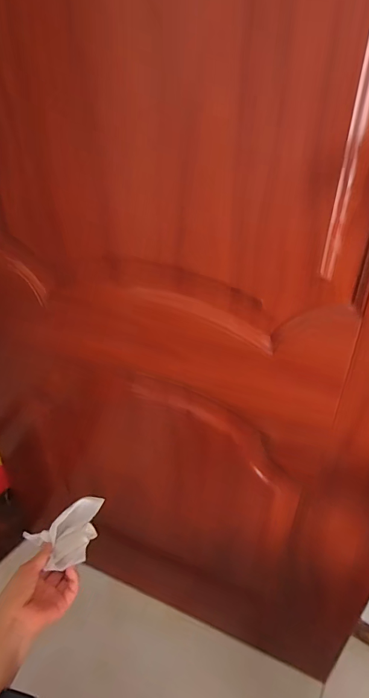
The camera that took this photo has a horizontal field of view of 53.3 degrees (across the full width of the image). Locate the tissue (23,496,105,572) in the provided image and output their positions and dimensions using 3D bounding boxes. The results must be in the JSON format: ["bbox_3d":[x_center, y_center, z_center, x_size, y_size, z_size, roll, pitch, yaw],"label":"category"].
[{"bbox_3d":[-0.176,0.258,0.522,0.100,0.037,0.087,4,32,6],"label":"tissue"}]

